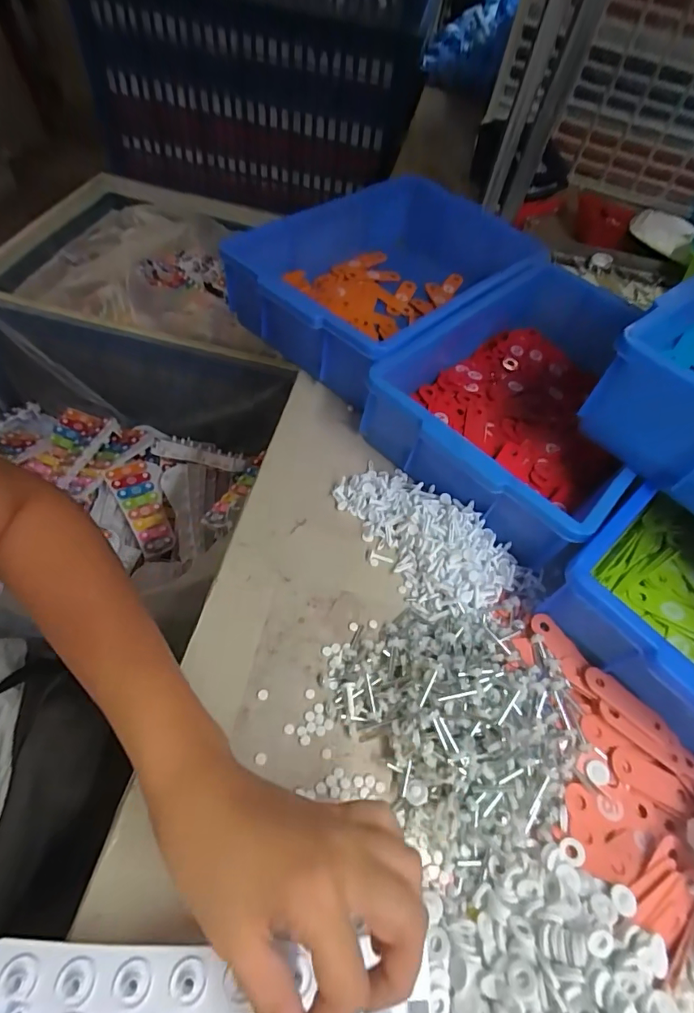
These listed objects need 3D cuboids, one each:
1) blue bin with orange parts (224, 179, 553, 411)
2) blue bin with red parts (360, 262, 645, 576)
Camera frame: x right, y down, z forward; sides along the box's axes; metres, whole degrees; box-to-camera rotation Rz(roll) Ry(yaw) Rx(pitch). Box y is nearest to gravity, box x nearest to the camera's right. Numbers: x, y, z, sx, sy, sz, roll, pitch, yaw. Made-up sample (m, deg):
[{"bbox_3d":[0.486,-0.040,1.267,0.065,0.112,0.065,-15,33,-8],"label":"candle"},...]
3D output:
[{"bbox_3d":[0.061,-0.305,0.614,0.253,0.113,0.401,40,59,18],"label":"blue bin with orange parts"},{"bbox_3d":[0.217,-0.125,0.529,0.240,0.109,0.373,40,59,18],"label":"blue bin with red parts"}]

